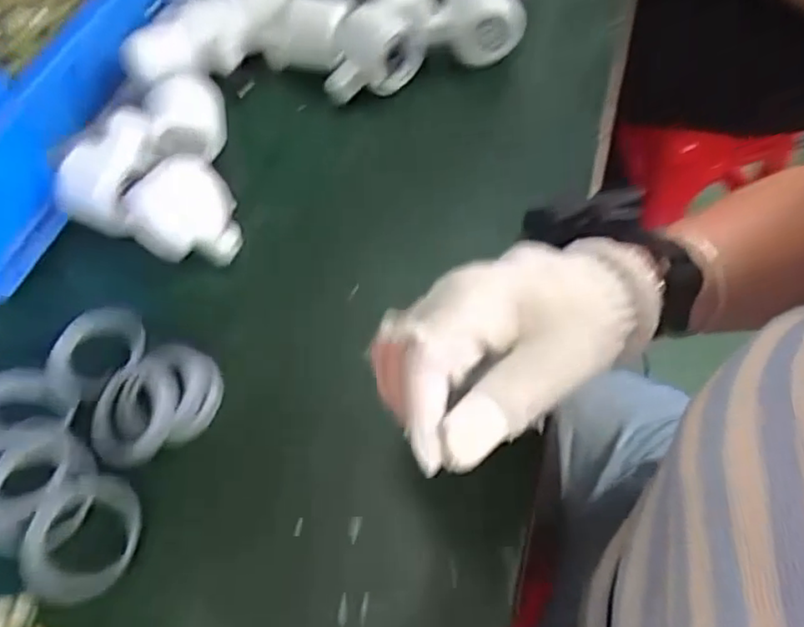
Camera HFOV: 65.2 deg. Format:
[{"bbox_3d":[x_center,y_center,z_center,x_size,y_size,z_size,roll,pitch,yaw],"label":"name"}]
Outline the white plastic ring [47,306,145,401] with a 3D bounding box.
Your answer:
[{"bbox_3d":[-0.208,0.026,0.423,0.062,0.017,0.063,-2,58,3],"label":"white plastic ring"}]

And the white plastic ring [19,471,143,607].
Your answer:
[{"bbox_3d":[-0.185,0.128,0.361,0.065,0.007,0.069,-2,58,3],"label":"white plastic ring"}]

